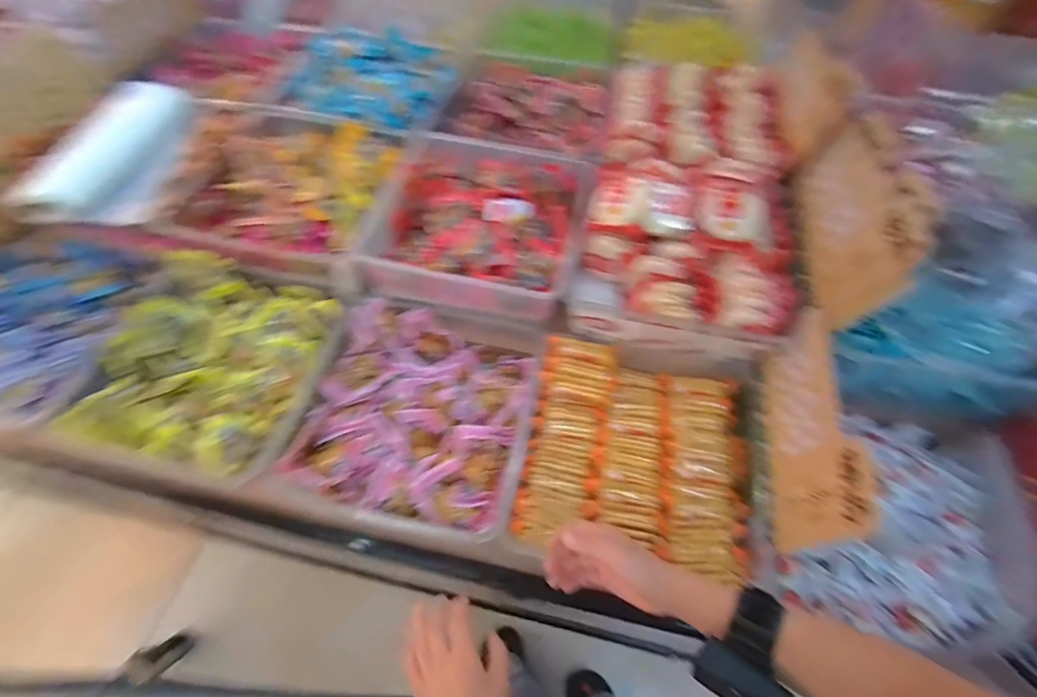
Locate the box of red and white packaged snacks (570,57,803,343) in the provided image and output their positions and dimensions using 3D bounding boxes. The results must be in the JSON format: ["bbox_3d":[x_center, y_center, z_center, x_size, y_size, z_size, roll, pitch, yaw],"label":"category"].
[{"bbox_3d":[0.267,-0.261,0.742,0.279,0.146,0.561,12,58,6],"label":"box of red and white packaged snacks"}]

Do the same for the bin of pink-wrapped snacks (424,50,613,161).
[{"bbox_3d":[0.015,-0.442,0.847,0.317,0.085,0.227,21,59,12],"label":"bin of pink-wrapped snacks"}]

